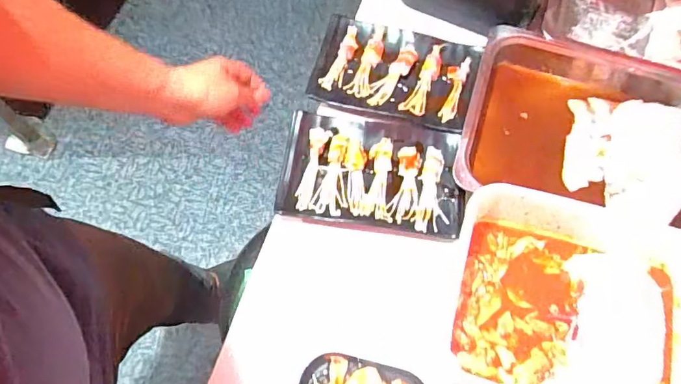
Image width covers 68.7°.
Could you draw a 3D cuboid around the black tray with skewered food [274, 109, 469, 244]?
[{"bbox_3d":[0.045,-0.026,0.669,0.234,0.040,0.155,9,68,3],"label":"black tray with skewered food"}]

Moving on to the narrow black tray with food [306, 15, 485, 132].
[{"bbox_3d":[0.079,-0.176,0.729,0.227,0.022,0.151,15,68,5],"label":"narrow black tray with food"}]

